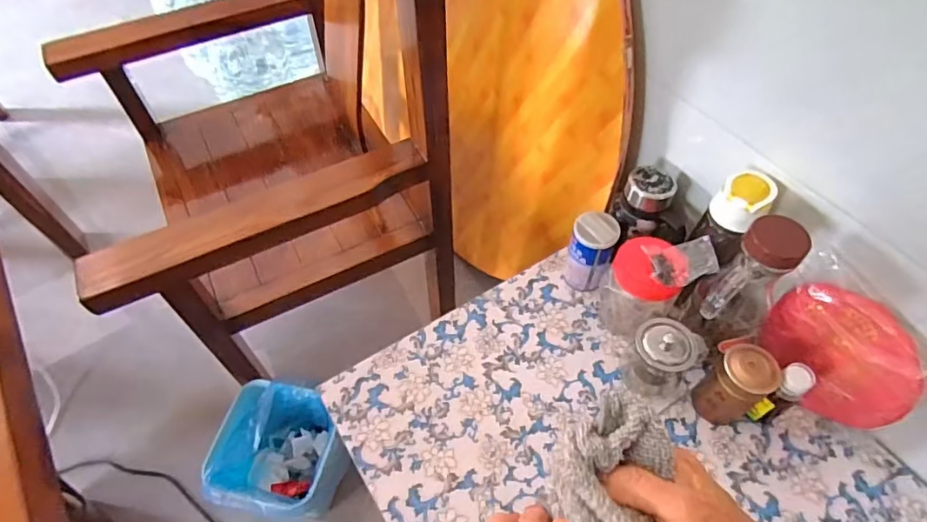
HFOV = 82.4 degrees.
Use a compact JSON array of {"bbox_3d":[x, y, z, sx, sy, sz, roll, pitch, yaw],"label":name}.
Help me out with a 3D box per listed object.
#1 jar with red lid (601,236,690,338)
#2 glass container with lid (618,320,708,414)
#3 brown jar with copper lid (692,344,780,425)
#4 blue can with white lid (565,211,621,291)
[{"bbox_3d":[0.253,0.041,0.750,0.100,0.150,0.090,32,60,20],"label":"jar with red lid"},{"bbox_3d":[0.262,0.135,0.699,0.091,0.106,0.078,30,59,19],"label":"glass container with lid"},{"bbox_3d":[0.344,0.160,0.677,0.066,0.118,0.066,0,55,-1],"label":"brown jar with copper lid"},{"bbox_3d":[0.191,-0.015,0.796,0.062,0.115,0.067,0,55,-1],"label":"blue can with white lid"}]

